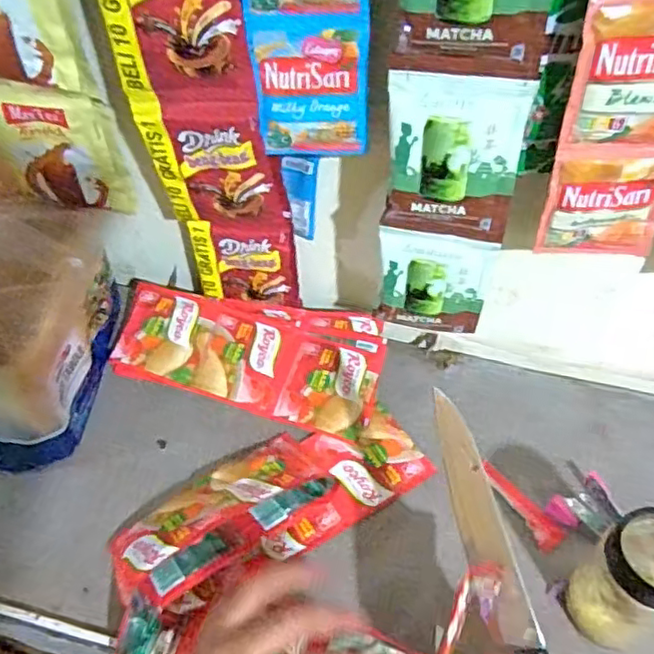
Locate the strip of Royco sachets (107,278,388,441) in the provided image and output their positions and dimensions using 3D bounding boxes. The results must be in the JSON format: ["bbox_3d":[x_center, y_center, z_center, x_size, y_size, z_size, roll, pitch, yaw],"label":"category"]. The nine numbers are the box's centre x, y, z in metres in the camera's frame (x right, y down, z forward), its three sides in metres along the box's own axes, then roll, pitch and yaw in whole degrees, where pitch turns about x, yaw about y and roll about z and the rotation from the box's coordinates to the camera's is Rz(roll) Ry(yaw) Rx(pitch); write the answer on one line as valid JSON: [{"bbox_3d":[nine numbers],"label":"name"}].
[{"bbox_3d":[-0.070,0.027,0.548,0.228,0.011,0.088,14,69,10],"label":"strip of Royco sachets"}]

